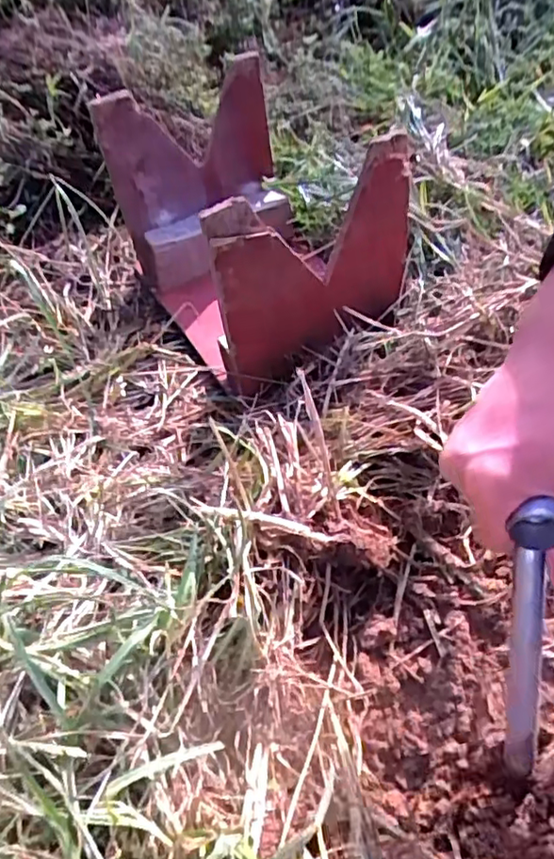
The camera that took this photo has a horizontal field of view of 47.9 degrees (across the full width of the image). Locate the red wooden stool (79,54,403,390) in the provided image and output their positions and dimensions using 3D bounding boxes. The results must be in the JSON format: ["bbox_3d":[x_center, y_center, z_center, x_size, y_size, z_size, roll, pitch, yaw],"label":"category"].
[{"bbox_3d":[-0.025,-0.228,0.713,0.211,0.234,0.345,-25,50,-16],"label":"red wooden stool"}]

